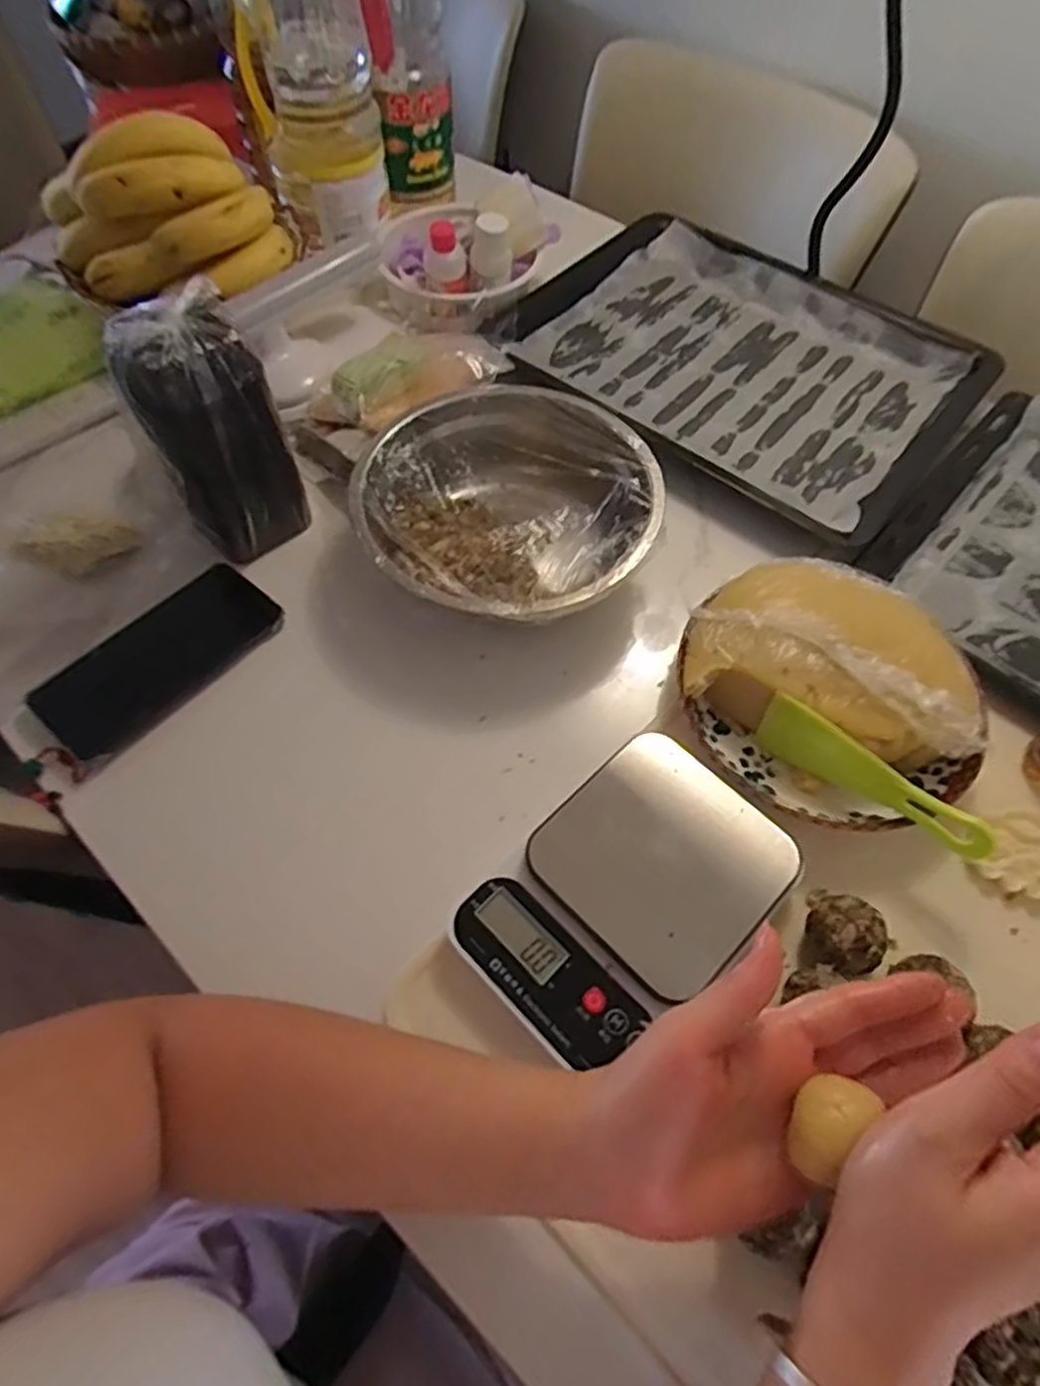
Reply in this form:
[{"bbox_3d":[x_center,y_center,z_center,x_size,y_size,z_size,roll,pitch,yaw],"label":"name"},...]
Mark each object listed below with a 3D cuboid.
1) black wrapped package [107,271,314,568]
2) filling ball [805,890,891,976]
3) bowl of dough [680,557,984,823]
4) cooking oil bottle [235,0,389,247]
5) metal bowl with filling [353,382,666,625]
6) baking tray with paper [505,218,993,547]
[{"bbox_3d":[-0.206,-0.166,0.485,0.081,0.178,0.061,-33,66,-18],"label":"black wrapped package"},{"bbox_3d":[0.178,0.136,0.397,0.038,0.041,0.042,-27,64,-16],"label":"filling ball"},{"bbox_3d":[0.197,-0.005,0.454,0.167,0.068,0.184,-26,64,-15],"label":"bowl of dough"},{"bbox_3d":[-0.183,-0.531,0.597,0.097,0.213,0.115,-32,65,-18],"label":"cooking oil bottle"},{"bbox_3d":[-0.010,-0.130,0.518,0.202,0.070,0.205,0,60,-1],"label":"metal bowl with filling"},{"bbox_3d":[0.196,-0.305,0.644,0.390,0.051,0.323,35,65,15],"label":"baking tray with paper"}]

